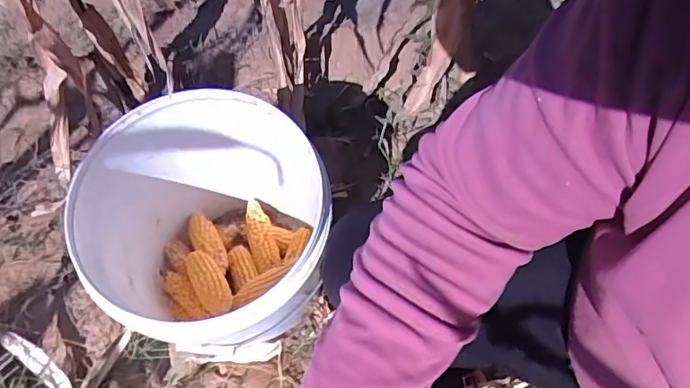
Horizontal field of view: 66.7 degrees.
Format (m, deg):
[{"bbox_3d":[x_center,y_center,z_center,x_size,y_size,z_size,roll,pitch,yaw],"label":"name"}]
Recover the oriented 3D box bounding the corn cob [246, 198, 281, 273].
[{"bbox_3d":[-0.146,0.068,0.904,0.045,0.037,0.157,-15,55,-9],"label":"corn cob"}]

